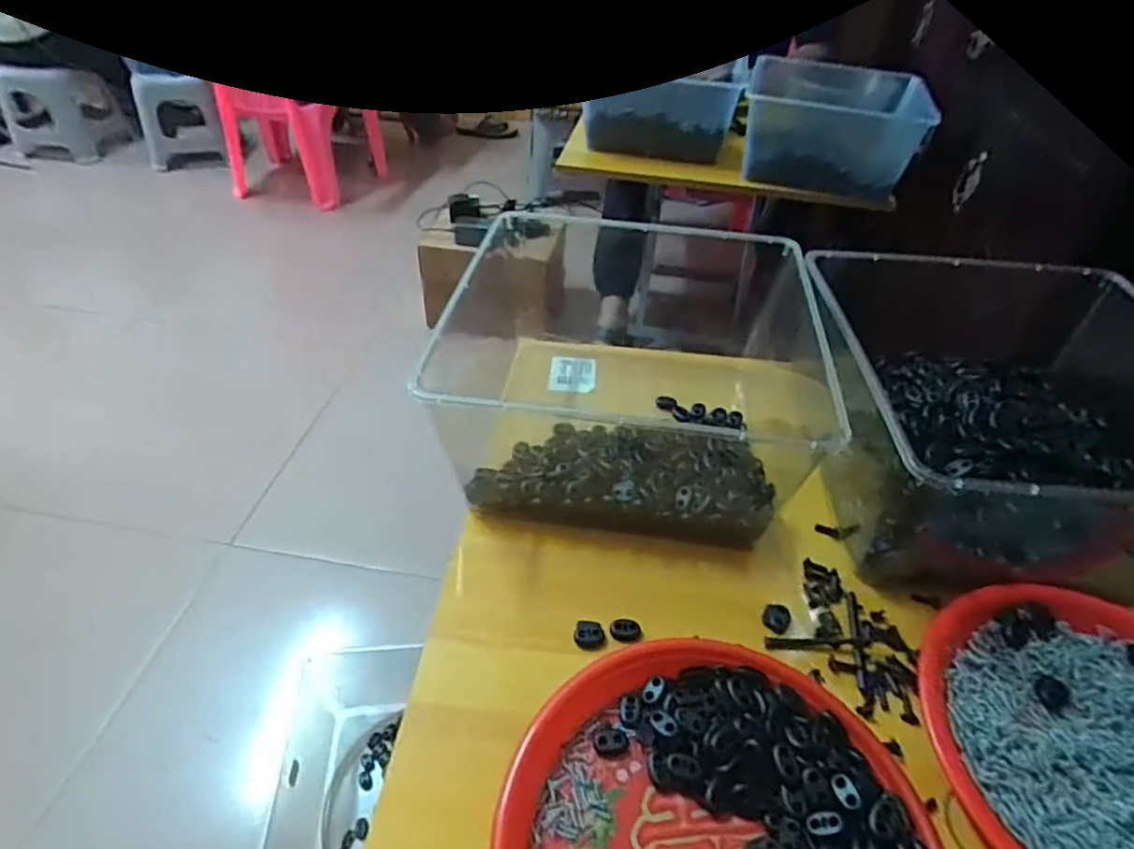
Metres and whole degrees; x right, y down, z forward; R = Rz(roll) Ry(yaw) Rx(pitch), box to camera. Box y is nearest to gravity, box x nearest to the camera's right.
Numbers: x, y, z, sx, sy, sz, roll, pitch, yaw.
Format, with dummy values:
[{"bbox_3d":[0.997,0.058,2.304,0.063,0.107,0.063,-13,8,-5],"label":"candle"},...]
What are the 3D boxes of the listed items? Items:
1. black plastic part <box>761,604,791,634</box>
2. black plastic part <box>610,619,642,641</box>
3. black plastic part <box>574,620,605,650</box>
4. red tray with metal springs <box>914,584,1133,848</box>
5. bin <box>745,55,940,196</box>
[{"bbox_3d":[0.155,0.142,0.452,0.019,0.007,0.021,29,49,25],"label":"black plastic part"},{"bbox_3d":[0.042,0.147,0.439,0.021,0.007,0.013,-3,43,-7],"label":"black plastic part"},{"bbox_3d":[0.016,0.150,0.439,0.022,0.007,0.019,0,43,-3],"label":"black plastic part"},{"bbox_3d":[0.340,0.205,0.374,0.226,0.031,0.213,5,43,2],"label":"red tray with metal springs"},{"bbox_3d":[0.411,-0.465,0.967,0.247,0.182,0.146,7,43,4],"label":"bin"}]

